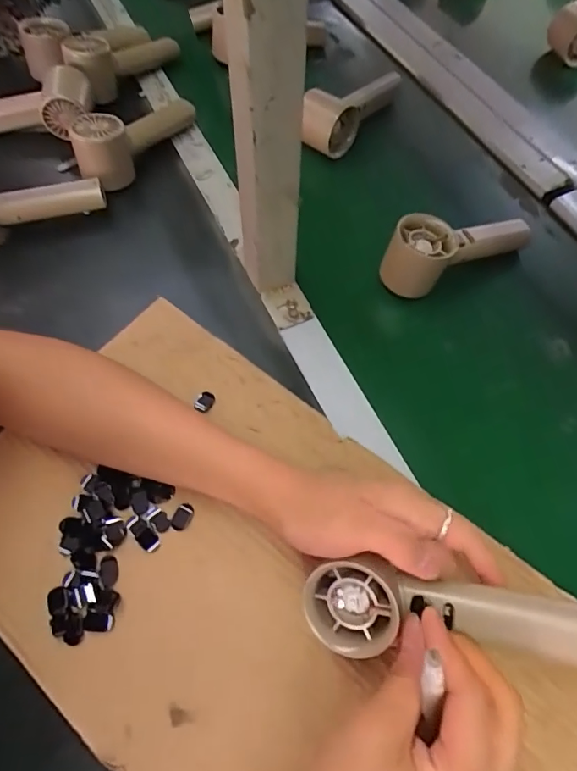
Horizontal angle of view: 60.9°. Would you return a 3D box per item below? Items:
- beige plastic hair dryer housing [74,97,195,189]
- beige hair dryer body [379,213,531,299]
[{"bbox_3d":[-0.170,-0.282,0.549,0.157,0.067,0.065,-41,69,-19],"label":"beige plastic hair dryer housing"},{"bbox_3d":[0.169,-0.143,0.493,0.166,0.061,0.058,-27,65,-13],"label":"beige hair dryer body"}]

